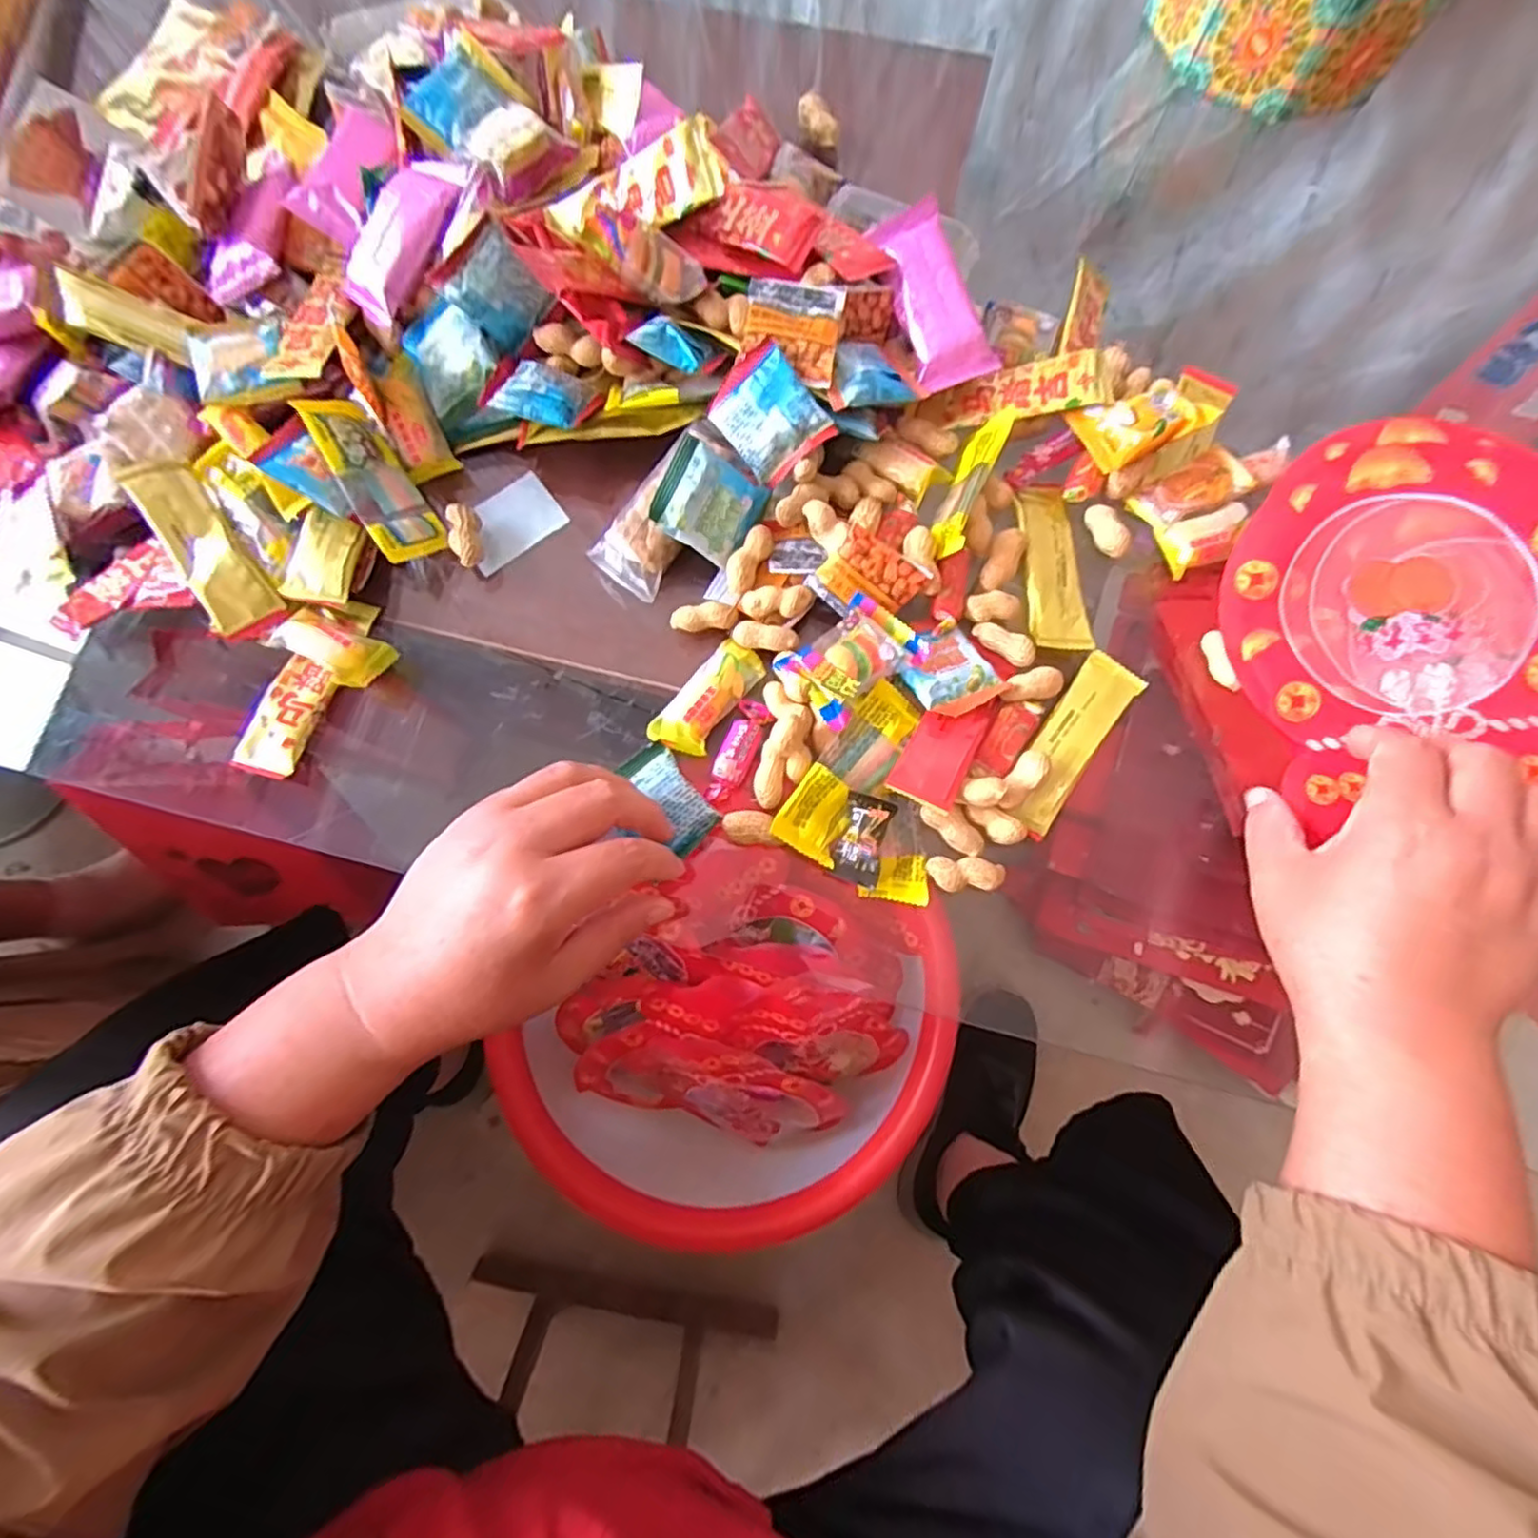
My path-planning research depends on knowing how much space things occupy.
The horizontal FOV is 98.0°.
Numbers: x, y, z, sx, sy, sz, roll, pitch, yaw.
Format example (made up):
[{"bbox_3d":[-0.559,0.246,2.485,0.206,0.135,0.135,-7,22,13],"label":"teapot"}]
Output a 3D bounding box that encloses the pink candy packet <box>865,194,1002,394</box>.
[{"bbox_3d":[0.090,-0.262,0.367,0.040,0.016,0.098,-20,91,-4],"label":"pink candy packet"}]

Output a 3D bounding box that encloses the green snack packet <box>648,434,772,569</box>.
[{"bbox_3d":[-0.032,-0.140,0.353,0.051,0.009,0.048,31,103,-27],"label":"green snack packet"}]

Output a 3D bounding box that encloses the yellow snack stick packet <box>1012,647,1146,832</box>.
[{"bbox_3d":[0.158,-0.015,0.351,0.031,0.010,0.099,36,80,8],"label":"yellow snack stick packet"}]

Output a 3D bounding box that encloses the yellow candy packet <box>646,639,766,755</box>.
[{"bbox_3d":[-0.032,-0.038,0.351,0.029,0.009,0.068,37,80,8],"label":"yellow candy packet"}]

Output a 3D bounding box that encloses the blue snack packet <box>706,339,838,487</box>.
[{"bbox_3d":[0.000,-0.184,0.349,0.046,0.009,0.055,-36,100,18],"label":"blue snack packet"}]

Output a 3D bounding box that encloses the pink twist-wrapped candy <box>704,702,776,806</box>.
[{"bbox_3d":[-0.016,-0.009,0.350,0.018,0.012,0.058,21,78,5],"label":"pink twist-wrapped candy"}]

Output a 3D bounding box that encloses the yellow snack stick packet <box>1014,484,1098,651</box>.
[{"bbox_3d":[0.158,-0.114,0.374,0.031,0.011,0.099,-2,77,0],"label":"yellow snack stick packet"}]

